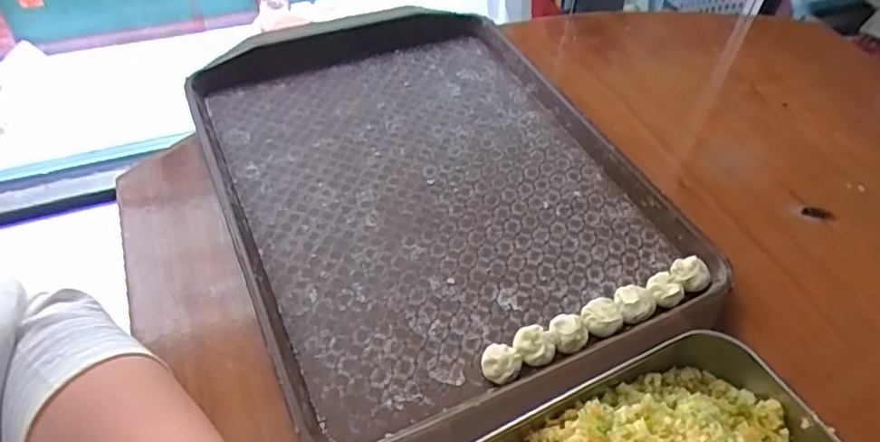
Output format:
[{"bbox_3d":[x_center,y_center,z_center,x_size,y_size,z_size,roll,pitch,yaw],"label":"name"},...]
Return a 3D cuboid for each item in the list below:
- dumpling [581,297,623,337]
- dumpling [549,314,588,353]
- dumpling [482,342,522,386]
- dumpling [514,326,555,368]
[{"bbox_3d":[0.103,0.063,0.376,0.024,0.018,0.025,11,48,6],"label":"dumpling"},{"bbox_3d":[0.080,0.071,0.367,0.023,0.018,0.024,2,48,-2],"label":"dumpling"},{"bbox_3d":[0.036,0.086,0.351,0.023,0.017,0.023,2,48,-2],"label":"dumpling"},{"bbox_3d":[0.057,0.078,0.360,0.024,0.017,0.022,2,48,-2],"label":"dumpling"}]

